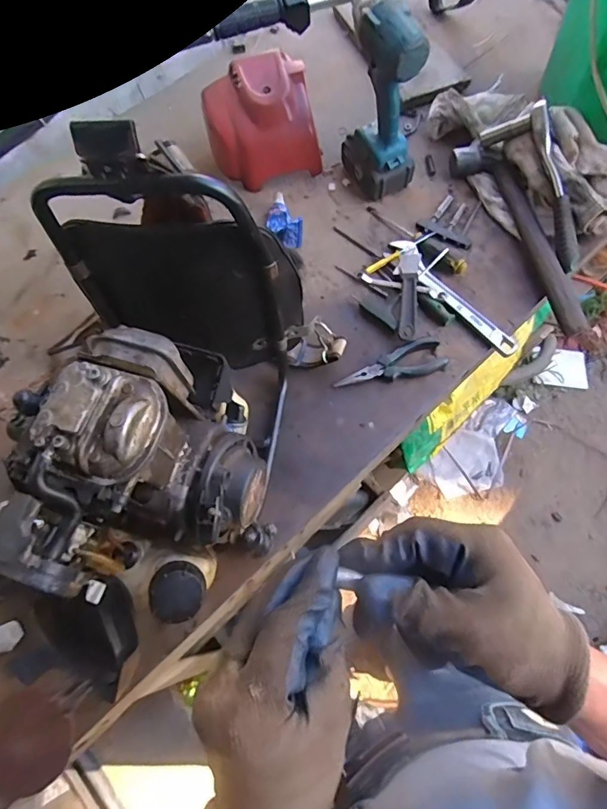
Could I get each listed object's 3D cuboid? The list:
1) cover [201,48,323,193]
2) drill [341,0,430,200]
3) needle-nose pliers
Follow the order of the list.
[{"bbox_3d":[-0.070,-0.454,0.781,0.164,0.131,0.148,-17,68,-5],"label":"cover"},{"bbox_3d":[0.110,-0.447,0.709,0.070,0.247,0.143,-27,69,-9],"label":"drill"},{"bbox_3d":[0.124,-0.049,0.661,0.155,0.018,0.053,-22,68,-7],"label":"needle-nose pliers"}]

